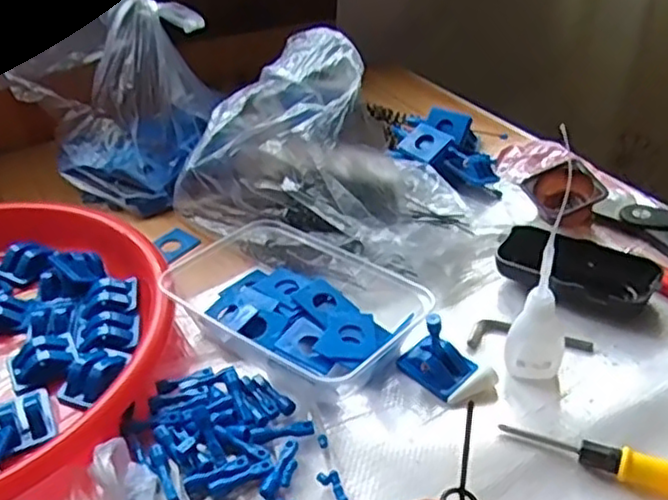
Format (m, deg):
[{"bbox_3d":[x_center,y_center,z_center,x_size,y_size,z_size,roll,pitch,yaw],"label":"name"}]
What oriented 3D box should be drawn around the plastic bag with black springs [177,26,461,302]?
[{"bbox_3d":[-0.001,-0.079,0.546,0.227,0.134,0.128,19,43,26],"label":"plastic bag with black springs"}]

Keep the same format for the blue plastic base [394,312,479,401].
[{"bbox_3d":[0.064,0.062,0.431,0.044,0.045,0.030,29,48,35],"label":"blue plastic base"}]

